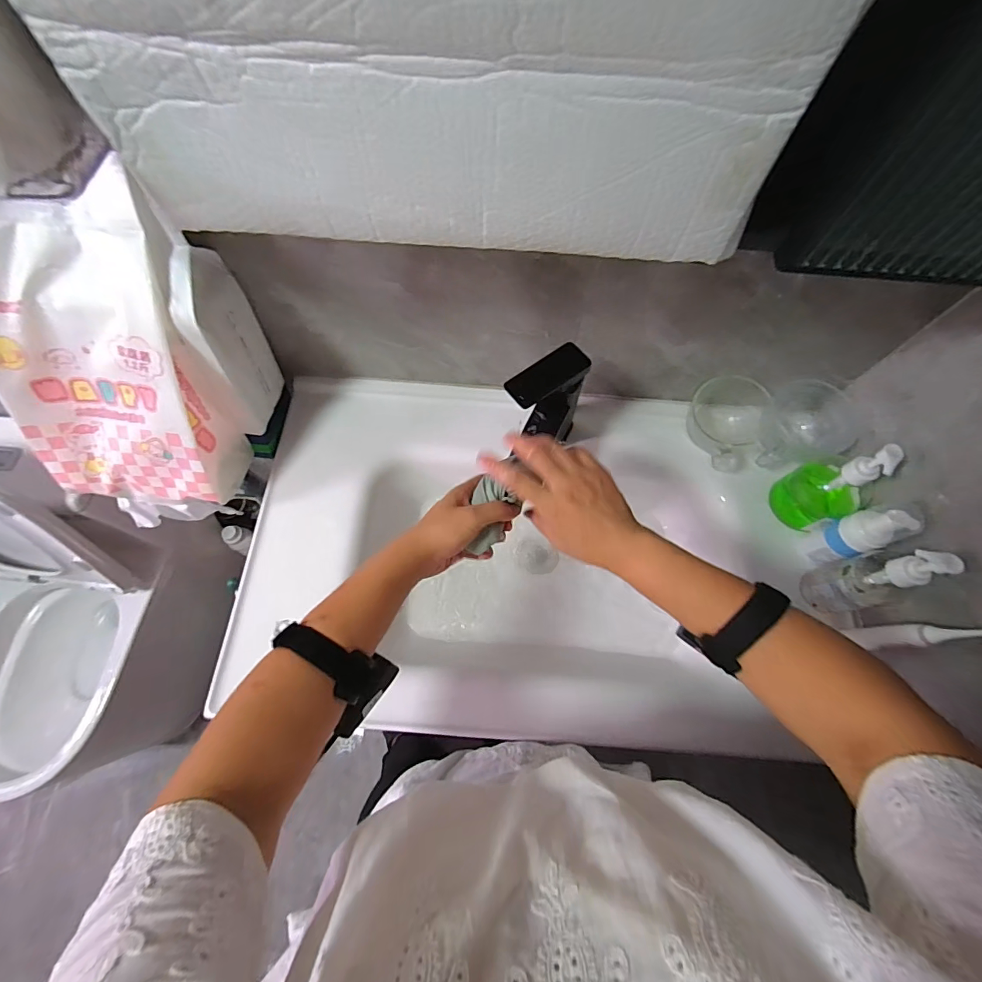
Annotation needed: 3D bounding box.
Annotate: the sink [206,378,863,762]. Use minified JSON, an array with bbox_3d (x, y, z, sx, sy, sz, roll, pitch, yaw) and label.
[{"bbox_3d":[0.056,0.089,0.632,0.737,0.155,0.456,3,68,-1],"label":"sink"}]

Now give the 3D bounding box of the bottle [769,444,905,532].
[{"bbox_3d":[0.442,-0.012,0.557,0.073,0.160,0.079,-21,70,-10],"label":"bottle"}]

